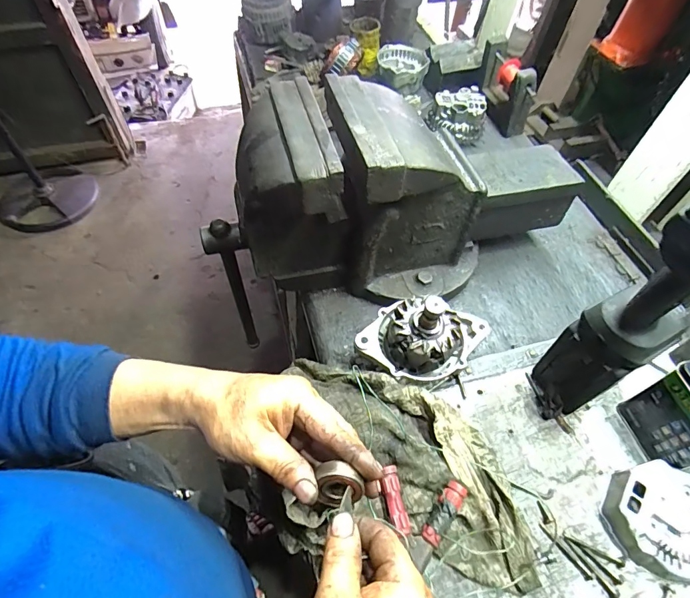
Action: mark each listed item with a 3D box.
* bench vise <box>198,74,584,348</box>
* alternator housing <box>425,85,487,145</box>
[{"bbox_3d":[0.079,-0.156,0.590,0.552,0.247,0.220,-18,59,-15],"label":"bench vise"},{"bbox_3d":[0.247,-0.405,0.885,0.124,0.065,0.114,13,56,6],"label":"alternator housing"}]

